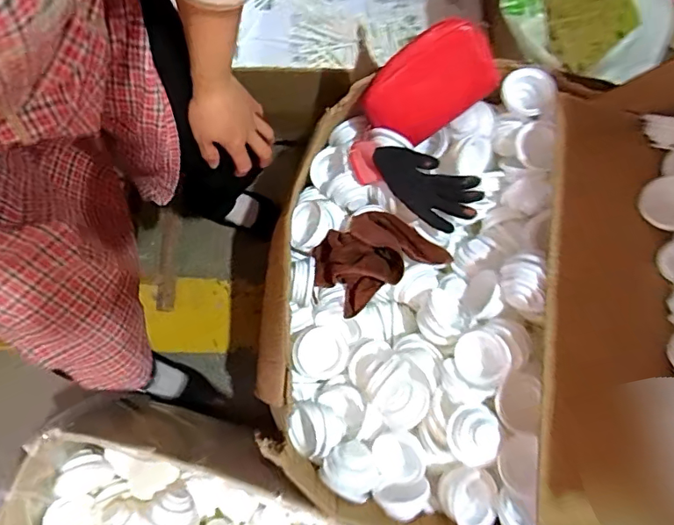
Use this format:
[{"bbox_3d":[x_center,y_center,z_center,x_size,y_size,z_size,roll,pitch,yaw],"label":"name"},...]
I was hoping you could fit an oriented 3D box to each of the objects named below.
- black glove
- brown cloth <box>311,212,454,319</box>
[{"bbox_3d":[0.127,-0.117,0.723,0.158,0.024,0.087,38,80,7],"label":"black glove"},{"bbox_3d":[0.057,-0.019,0.707,0.189,0.088,0.122,-31,80,-7],"label":"brown cloth"}]

